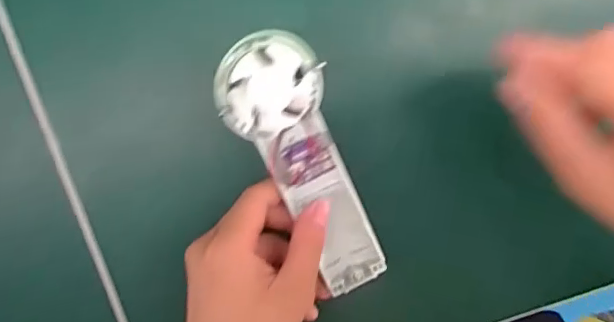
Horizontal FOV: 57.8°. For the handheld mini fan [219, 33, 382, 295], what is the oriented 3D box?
[{"bbox_3d":[0.002,0.004,0.350,0.060,0.025,0.171,-26,111,1],"label":"handheld mini fan"}]

